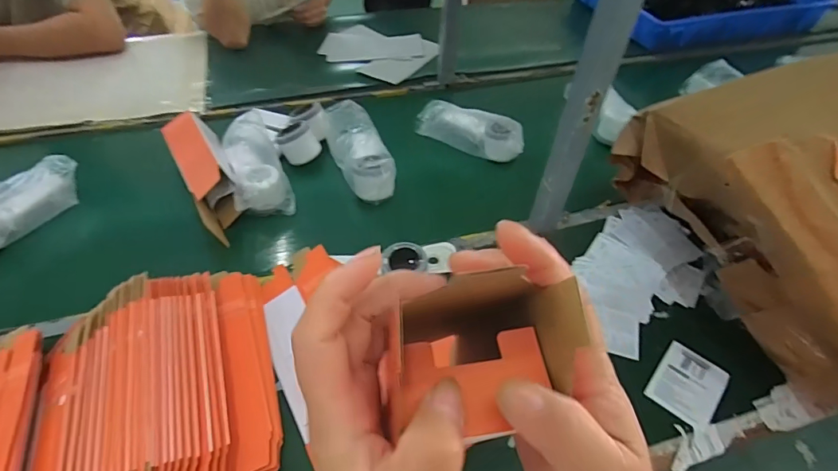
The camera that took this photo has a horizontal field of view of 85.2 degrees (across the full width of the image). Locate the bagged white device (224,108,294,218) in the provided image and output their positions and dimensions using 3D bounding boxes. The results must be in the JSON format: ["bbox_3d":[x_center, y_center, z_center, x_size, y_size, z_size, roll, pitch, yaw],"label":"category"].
[{"bbox_3d":[-0.254,-0.112,0.712,0.079,0.064,0.187,-15,52,-16],"label":"bagged white device"}]

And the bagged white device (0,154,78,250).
[{"bbox_3d":[-0.562,-0.039,0.624,0.066,0.070,0.189,27,53,18],"label":"bagged white device"}]

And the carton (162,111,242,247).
[{"bbox_3d":[-0.311,-0.092,0.675,0.068,0.076,0.214,-24,55,-23],"label":"carton"}]

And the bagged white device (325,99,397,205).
[{"bbox_3d":[-0.097,-0.135,0.736,0.073,0.073,0.196,-17,53,-18],"label":"bagged white device"}]

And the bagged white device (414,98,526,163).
[{"bbox_3d":[0.090,-0.182,0.786,0.185,0.060,0.057,20,51,13],"label":"bagged white device"}]

